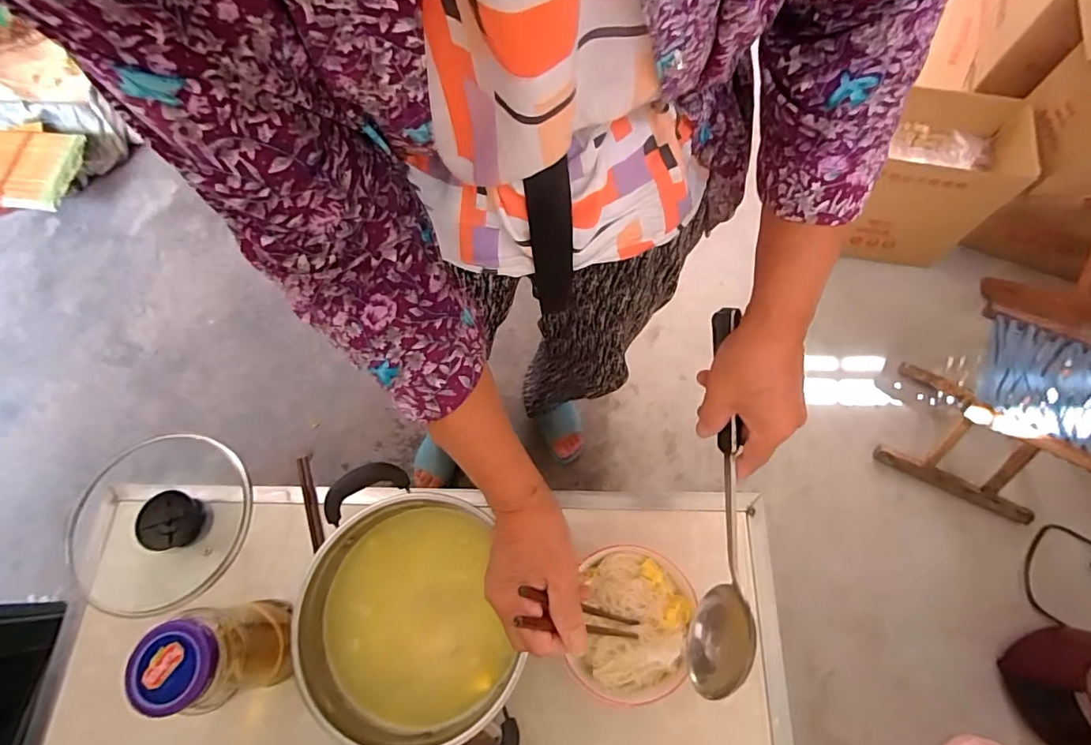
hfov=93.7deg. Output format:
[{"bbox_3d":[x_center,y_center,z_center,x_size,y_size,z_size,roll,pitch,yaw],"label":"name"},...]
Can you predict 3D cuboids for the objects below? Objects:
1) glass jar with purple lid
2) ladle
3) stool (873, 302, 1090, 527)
[{"bbox_3d":[-0.318,0.280,0.516,0.076,0.170,0.089,-12,70,-4],"label":"glass jar with purple lid"},{"bbox_3d":[0.152,0.128,0.443,0.042,0.079,0.314,-1,100,0],"label":"ladle"},{"bbox_3d":[0.913,0.084,1.003,0.298,0.305,0.254,27,72,10],"label":"stool"}]

